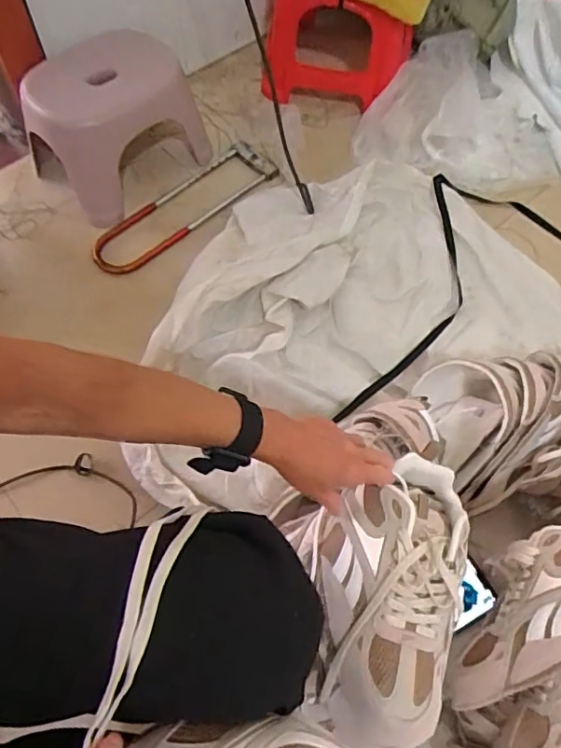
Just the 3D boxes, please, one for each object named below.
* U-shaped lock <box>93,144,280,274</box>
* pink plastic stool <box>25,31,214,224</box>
[{"bbox_3d":[-0.183,-0.320,1.045,0.392,0.021,0.123,-41,70,-20],"label":"U-shaped lock"},{"bbox_3d":[-0.299,-0.457,0.992,0.281,0.210,0.231,-36,68,-18],"label":"pink plastic stool"}]

